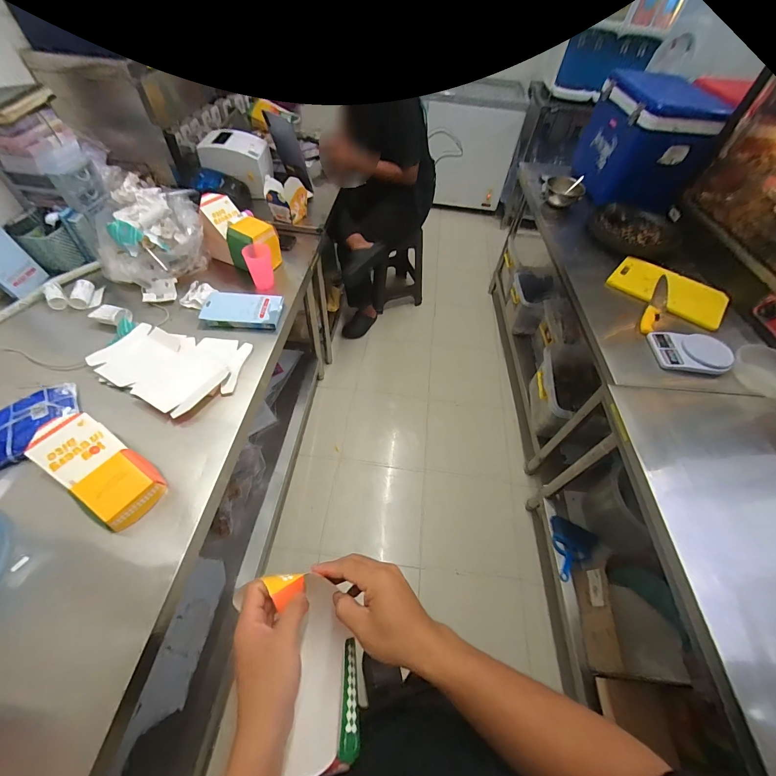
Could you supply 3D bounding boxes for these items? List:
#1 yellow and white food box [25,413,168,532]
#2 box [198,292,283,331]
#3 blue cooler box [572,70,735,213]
[{"bbox_3d":[-0.555,0.149,0.642,0.250,0.081,0.118,29,57,16],"label":"yellow and white food box"},{"bbox_3d":[-0.414,-0.222,0.951,0.209,0.027,0.120,4,54,-2],"label":"box"},{"bbox_3d":[1.043,-1.023,1.354,0.293,0.381,0.553,9,54,2],"label":"blue cooler box"}]

